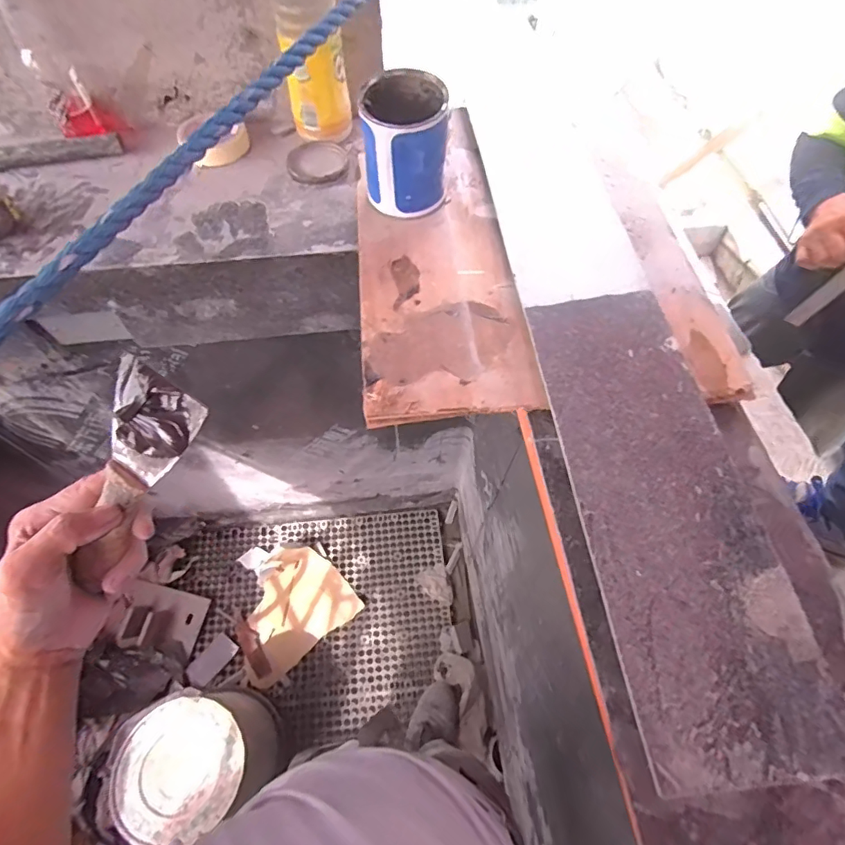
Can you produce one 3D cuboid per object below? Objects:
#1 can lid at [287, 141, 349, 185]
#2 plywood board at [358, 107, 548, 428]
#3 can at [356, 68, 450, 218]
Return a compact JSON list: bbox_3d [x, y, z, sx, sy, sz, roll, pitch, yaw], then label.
[{"bbox_3d":[-0.147,-0.366,0.697,0.082,0.010,0.088,0,59,0],"label":"can lid"},{"bbox_3d":[0.009,-0.218,0.598,0.169,0.023,0.480,-4,59,-3],"label":"plywood board"},{"bbox_3d":[-0.017,-0.320,0.591,0.096,0.126,0.103,0,59,-1],"label":"can"}]

